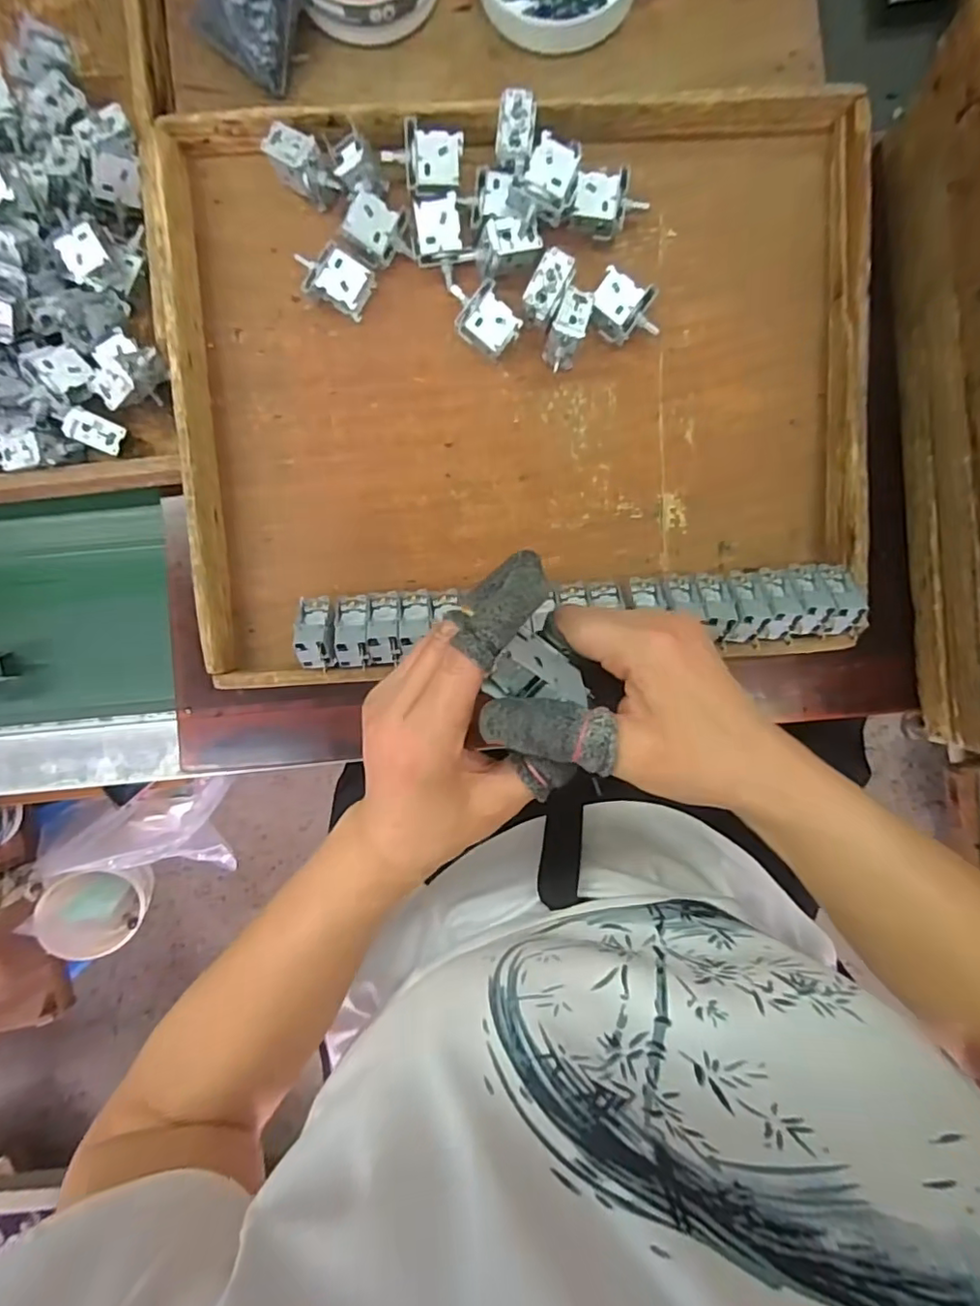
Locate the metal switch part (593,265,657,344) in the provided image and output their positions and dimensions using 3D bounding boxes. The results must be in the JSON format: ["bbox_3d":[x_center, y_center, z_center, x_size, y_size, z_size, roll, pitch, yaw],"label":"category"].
[{"bbox_3d":[0.101,-0.252,0.437,0.051,0.029,0.039,25,90,-1],"label":"metal switch part"}]

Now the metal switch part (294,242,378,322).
[{"bbox_3d":[-0.115,-0.272,0.428,0.054,0.028,0.035,30,90,-1],"label":"metal switch part"}]

